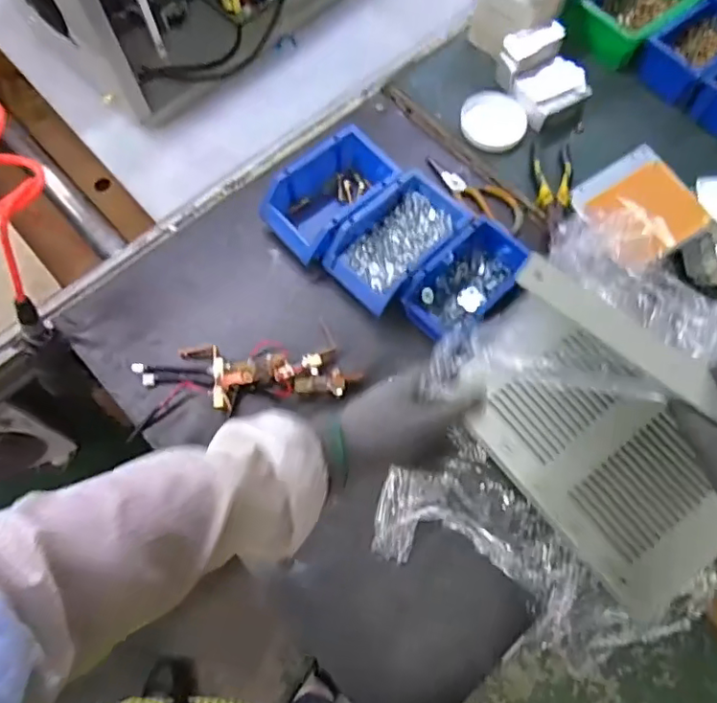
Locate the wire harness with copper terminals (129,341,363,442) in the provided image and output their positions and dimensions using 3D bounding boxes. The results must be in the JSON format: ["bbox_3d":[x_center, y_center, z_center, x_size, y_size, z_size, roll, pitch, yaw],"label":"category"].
[{"bbox_3d":[-0.147,0.037,0.747,0.287,0.037,0.104,-7,69,-4],"label":"wire harness with copper terminals"}]

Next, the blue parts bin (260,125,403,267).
[{"bbox_3d":[-0.040,-0.219,0.815,0.183,0.073,0.120,-41,75,-15],"label":"blue parts bin"}]

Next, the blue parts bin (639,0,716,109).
[{"bbox_3d":[0.527,-0.465,0.905,0.144,0.076,0.109,-37,74,-14],"label":"blue parts bin"}]

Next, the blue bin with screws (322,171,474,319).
[{"bbox_3d":[0.052,-0.148,0.787,0.181,0.066,0.119,-43,75,-15],"label":"blue bin with screws"}]

